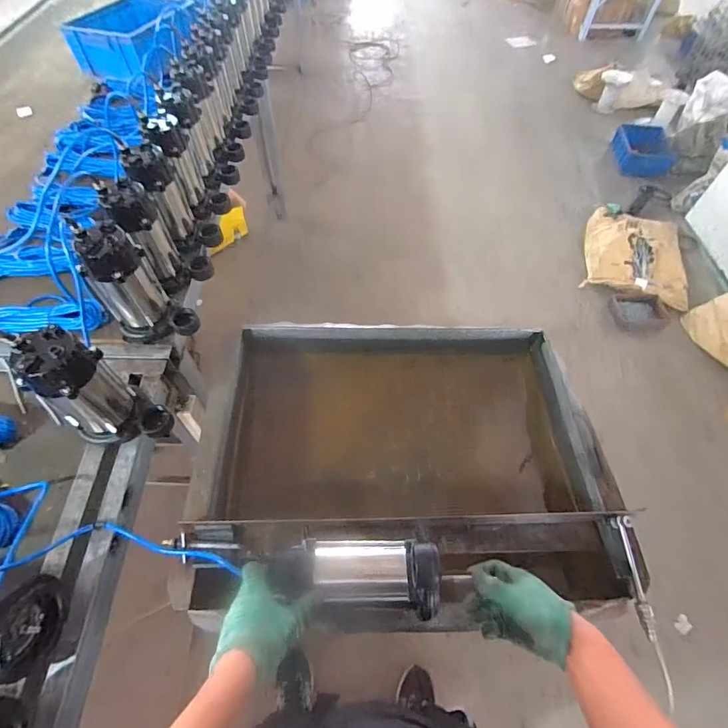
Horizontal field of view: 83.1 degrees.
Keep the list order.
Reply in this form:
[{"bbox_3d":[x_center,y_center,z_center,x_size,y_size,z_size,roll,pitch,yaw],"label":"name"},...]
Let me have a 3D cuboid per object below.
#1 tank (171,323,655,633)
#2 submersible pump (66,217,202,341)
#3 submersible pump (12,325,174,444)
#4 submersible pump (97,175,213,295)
[{"bbox_3d":[0.077,0.185,0.862,0.728,0.254,0.566,1,57,-2],"label":"tank"},{"bbox_3d":[-0.446,-0.145,0.810,0.130,0.234,0.117,32,61,17],"label":"submersible pump"},{"bbox_3d":[-0.444,0.053,0.684,0.129,0.229,0.121,33,62,18],"label":"submersible pump"},{"bbox_3d":[-0.447,-0.279,0.904,0.144,0.233,0.124,-35,64,-22],"label":"submersible pump"}]

